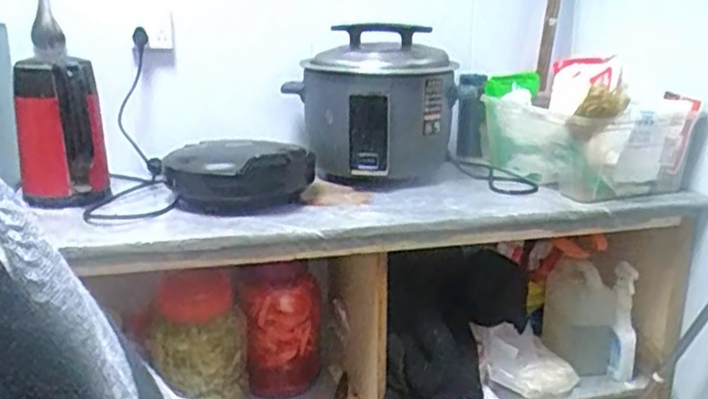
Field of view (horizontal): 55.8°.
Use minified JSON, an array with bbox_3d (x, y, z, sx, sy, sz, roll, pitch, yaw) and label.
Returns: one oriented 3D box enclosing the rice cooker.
[{"bbox_3d":[0.035,-0.185,1.296,0.320,0.280,0.244,1,16,3],"label":"rice cooker"}]

